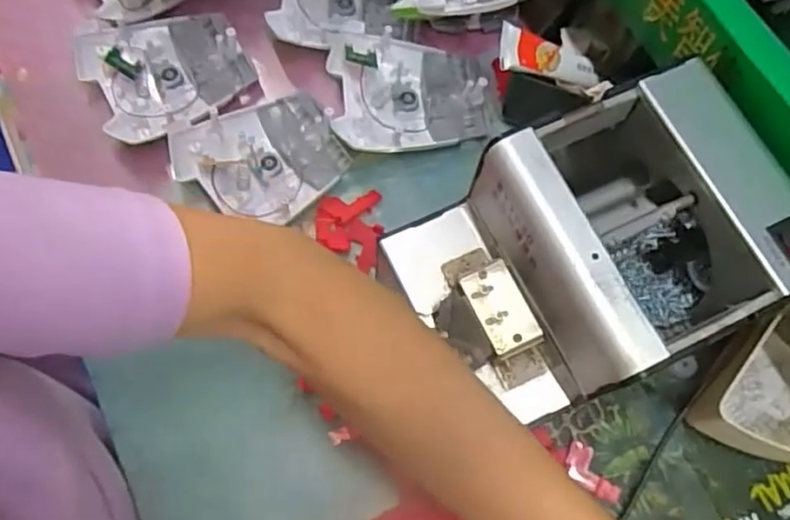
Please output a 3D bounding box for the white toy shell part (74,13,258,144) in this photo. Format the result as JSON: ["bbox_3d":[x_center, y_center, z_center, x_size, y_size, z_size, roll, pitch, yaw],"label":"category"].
[{"bbox_3d":[-0.160,-0.133,0.473,0.107,0.024,0.095,-28,74,-12],"label":"white toy shell part"}]

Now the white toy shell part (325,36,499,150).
[{"bbox_3d":[0.013,-0.118,0.472,0.113,0.024,0.088,-4,71,-4],"label":"white toy shell part"}]

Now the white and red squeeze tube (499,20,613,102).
[{"bbox_3d":[0.104,-0.128,0.430,0.090,0.014,0.031,14,69,-24],"label":"white and red squeeze tube"}]

